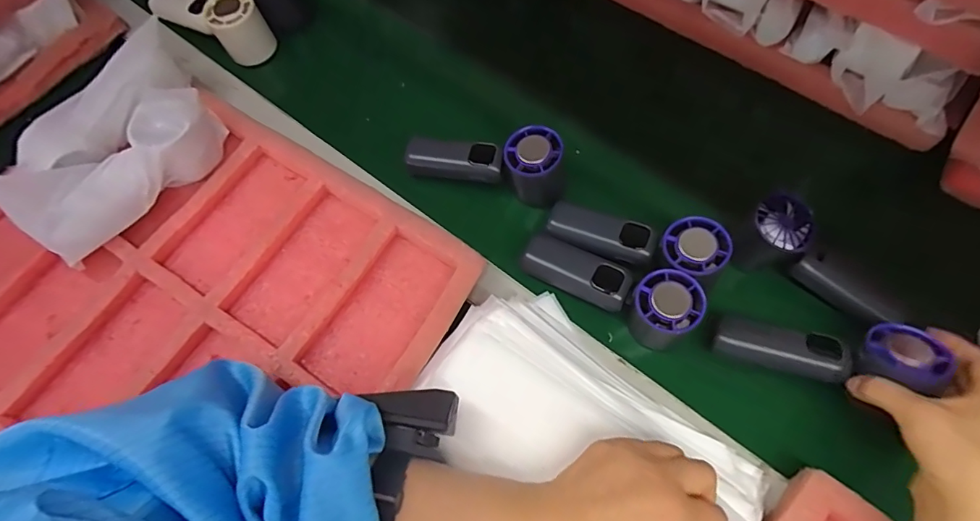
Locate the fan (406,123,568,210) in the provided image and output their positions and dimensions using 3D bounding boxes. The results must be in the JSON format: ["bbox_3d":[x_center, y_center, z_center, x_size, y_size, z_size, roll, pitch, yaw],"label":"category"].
[{"bbox_3d":[-0.004,-0.097,0.468,0.147,0.055,0.046,11,69,5],"label":"fan"}]

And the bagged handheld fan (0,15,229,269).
[{"bbox_3d":[-0.336,-0.105,0.444,0.134,0.055,0.185,40,74,15],"label":"bagged handheld fan"}]

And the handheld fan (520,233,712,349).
[{"bbox_3d":[0.106,0.027,0.439,0.149,0.080,0.047,24,71,23],"label":"handheld fan"}]

